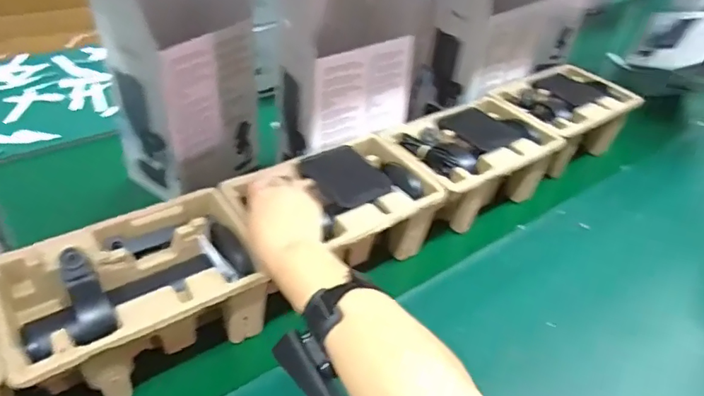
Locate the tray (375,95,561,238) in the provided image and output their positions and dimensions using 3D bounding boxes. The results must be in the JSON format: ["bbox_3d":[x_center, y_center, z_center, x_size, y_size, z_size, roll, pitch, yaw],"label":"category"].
[{"bbox_3d":[0.172,-0.052,0.718,0.245,0.105,0.154,-25,48,-29],"label":"tray"}]

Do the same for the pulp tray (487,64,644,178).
[{"bbox_3d":[0.340,-0.130,0.840,0.228,0.104,0.149,-25,47,-29],"label":"pulp tray"}]

